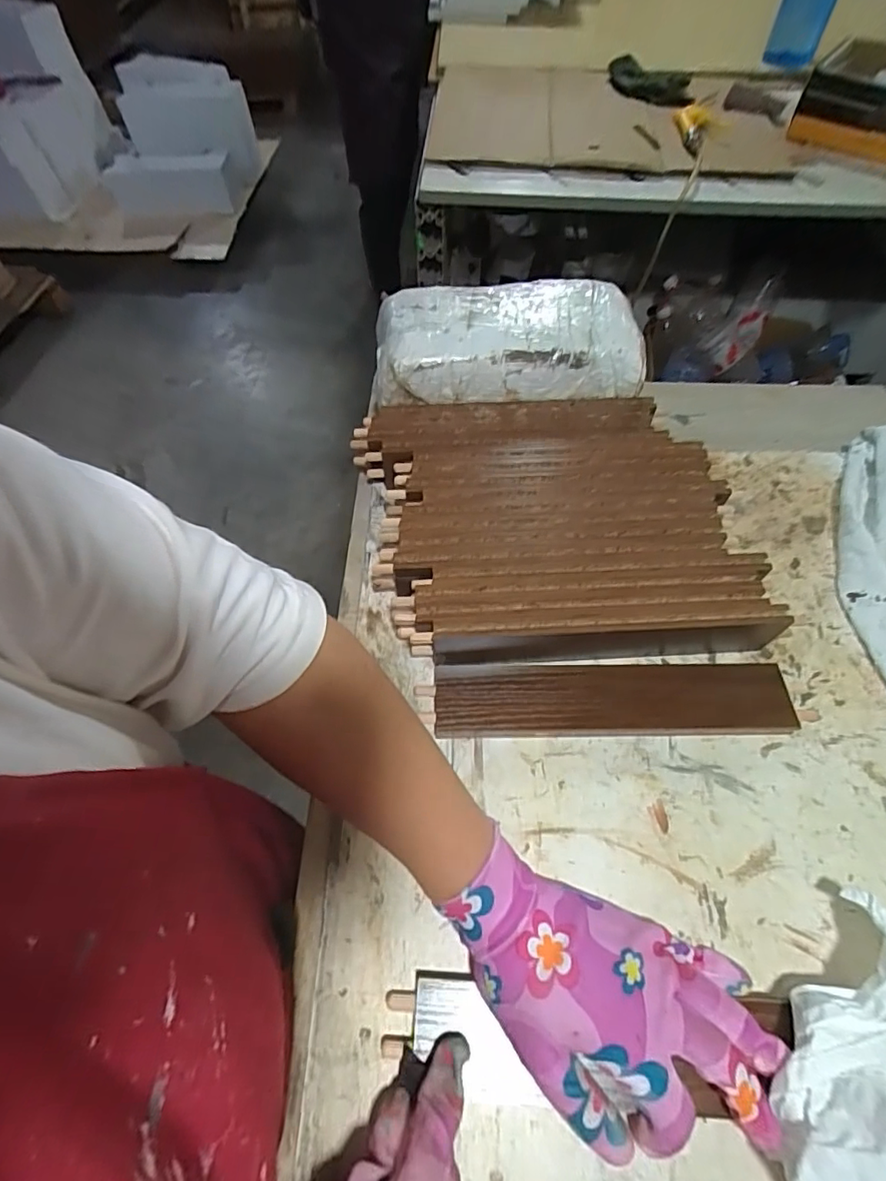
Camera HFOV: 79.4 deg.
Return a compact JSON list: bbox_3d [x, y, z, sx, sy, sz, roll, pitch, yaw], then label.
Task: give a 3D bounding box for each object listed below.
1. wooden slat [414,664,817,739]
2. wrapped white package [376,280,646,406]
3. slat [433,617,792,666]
[{"bbox_3d":[0.119,0.079,0.387,0.261,0.023,0.050,0,59,-1],"label":"wooden slat"},{"bbox_3d":[0.060,-0.235,0.503,0.242,0.055,0.109,-3,59,-2],"label":"wrapped white package"},{"bbox_3d":[0.122,0.036,0.398,0.254,0.051,0.017,-3,59,-3],"label":"slat"}]

